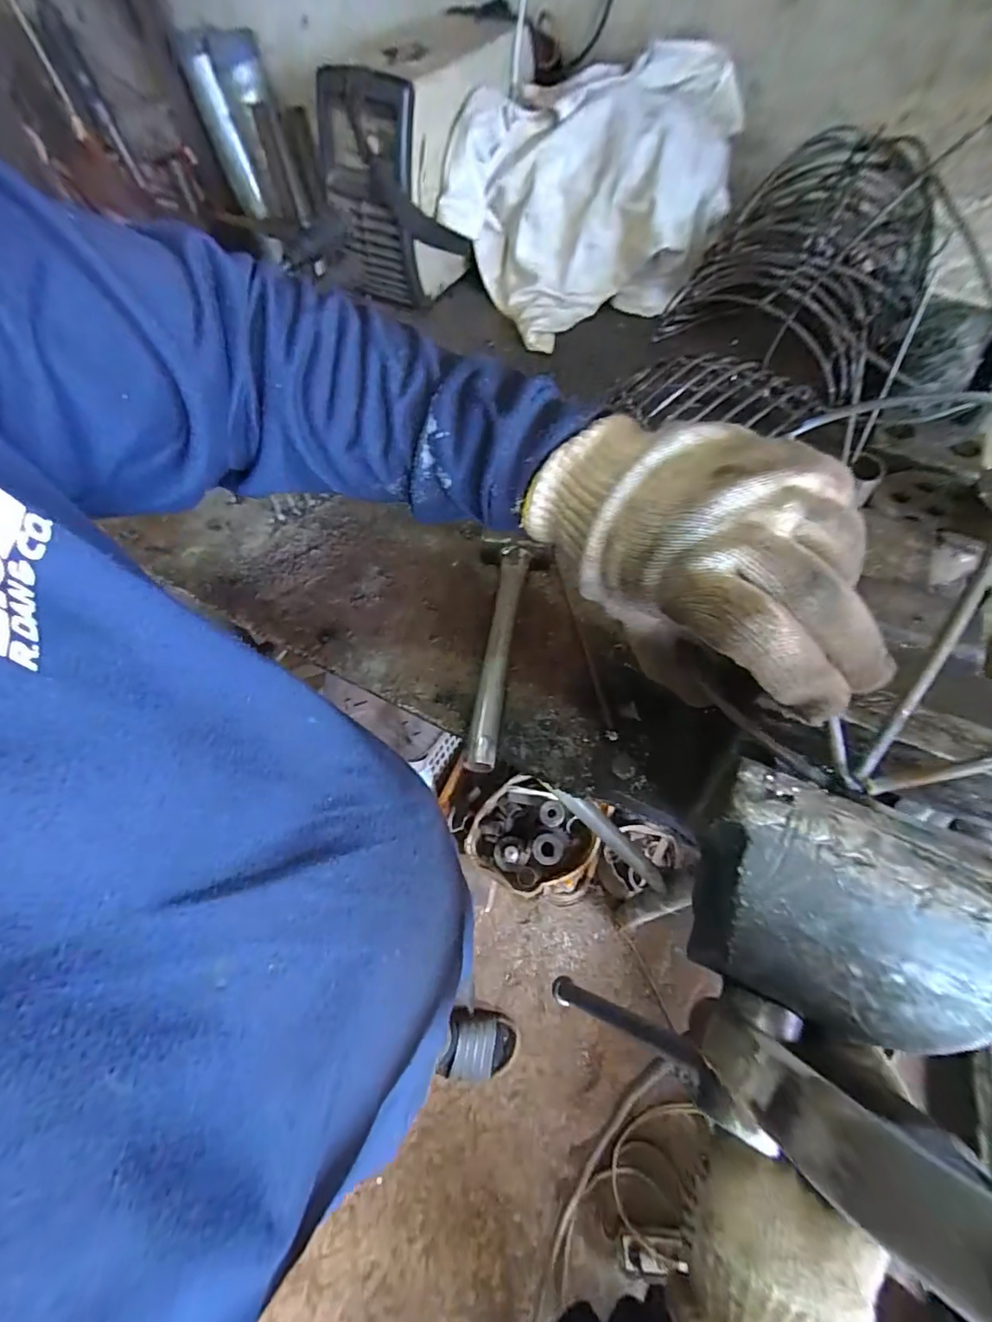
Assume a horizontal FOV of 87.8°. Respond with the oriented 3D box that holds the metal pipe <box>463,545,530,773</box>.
[{"bbox_3d":[0.003,-0.015,0.445,0.024,0.018,0.223,7,61,5],"label":"metal pipe"}]

